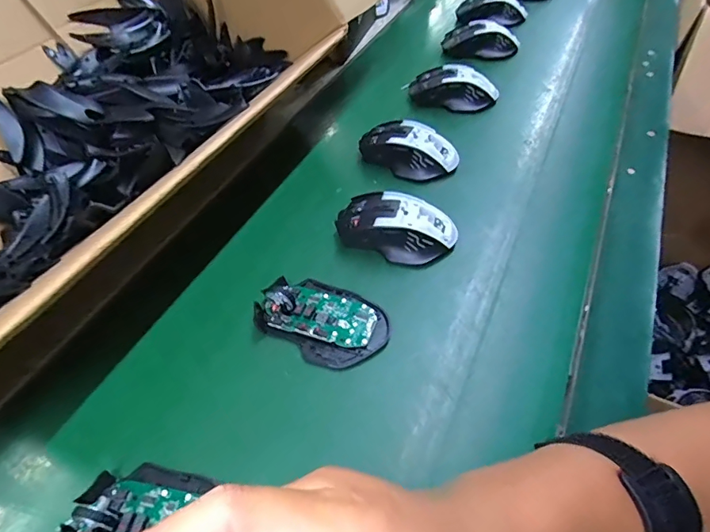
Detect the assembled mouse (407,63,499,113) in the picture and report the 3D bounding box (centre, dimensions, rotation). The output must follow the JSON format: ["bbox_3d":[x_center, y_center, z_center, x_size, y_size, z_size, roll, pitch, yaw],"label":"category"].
[{"bbox_3d":[0.137,-0.249,0.620,0.115,0.041,0.064,24,54,23],"label":"assembled mouse"}]

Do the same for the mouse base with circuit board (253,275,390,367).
[{"bbox_3d":[-0.028,0.041,0.382,0.110,0.030,0.072,25,55,24],"label":"mouse base with circuit board"}]

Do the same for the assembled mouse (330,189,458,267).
[{"bbox_3d":[0.040,-0.039,0.442,0.114,0.041,0.061,13,51,15],"label":"assembled mouse"}]

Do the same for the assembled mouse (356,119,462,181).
[{"bbox_3d":[0.061,-0.138,0.527,0.115,0.040,0.062,25,55,23],"label":"assembled mouse"}]

